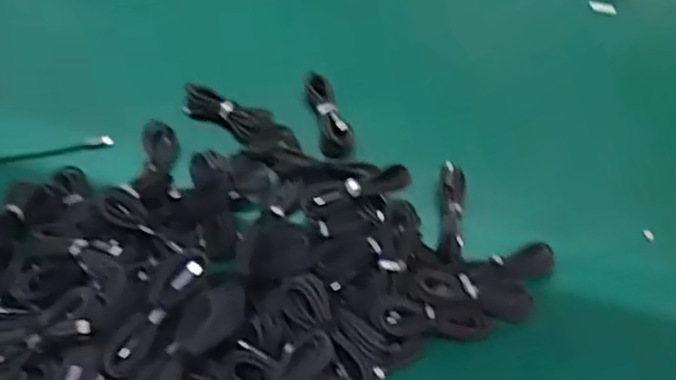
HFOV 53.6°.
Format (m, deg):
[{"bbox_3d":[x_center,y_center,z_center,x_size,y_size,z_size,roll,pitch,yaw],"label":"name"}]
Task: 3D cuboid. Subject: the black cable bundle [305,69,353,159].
[{"bbox_3d":[-0.010,-0.086,0.754,0.038,0.017,0.125,-10,54,-8],"label":"black cable bundle"}]

